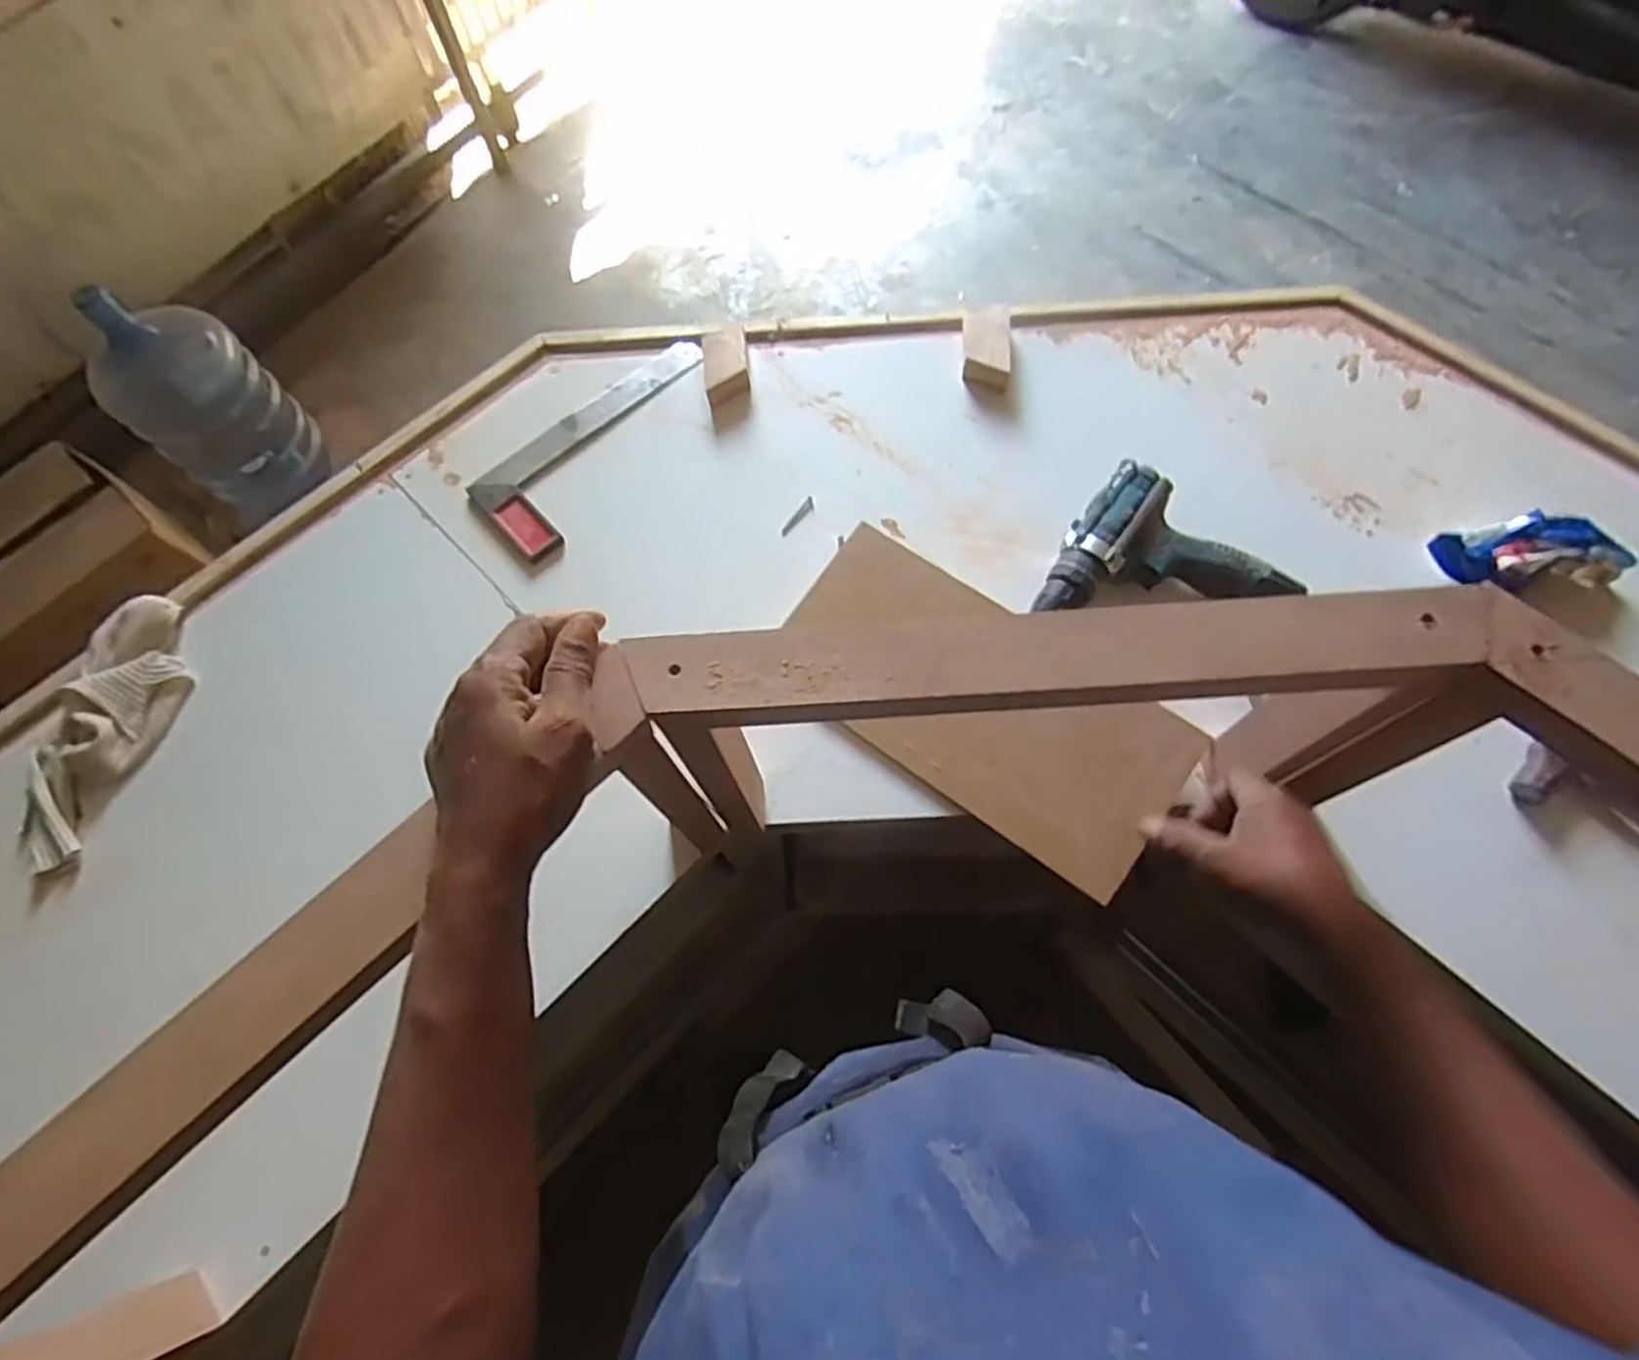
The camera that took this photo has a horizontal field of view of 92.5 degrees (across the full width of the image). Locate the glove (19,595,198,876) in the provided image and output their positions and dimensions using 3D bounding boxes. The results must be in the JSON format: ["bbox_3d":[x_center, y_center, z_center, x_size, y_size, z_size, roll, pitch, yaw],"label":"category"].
[{"bbox_3d":[-0.661,0.041,0.725,0.094,0.033,0.249,12,70,7],"label":"glove"}]

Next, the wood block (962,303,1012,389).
[{"bbox_3d":[0.181,-0.362,0.846,0.047,0.030,0.093,3,69,4],"label":"wood block"}]

